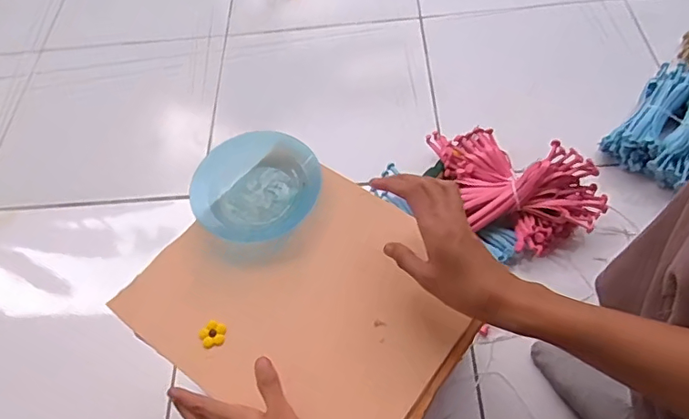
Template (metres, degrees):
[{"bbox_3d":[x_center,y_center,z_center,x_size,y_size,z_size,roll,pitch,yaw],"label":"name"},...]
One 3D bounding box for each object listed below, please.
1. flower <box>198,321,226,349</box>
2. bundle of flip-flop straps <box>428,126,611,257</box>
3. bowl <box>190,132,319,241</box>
[{"bbox_3d":[-0.118,0.113,0.461,0.024,0.007,0.024,-3,58,4],"label":"flower"},{"bbox_3d":[0.227,-0.046,0.733,0.262,0.092,0.136,36,68,24],"label":"bundle of flip-flop straps"},{"bbox_3d":[-0.087,-0.025,0.520,0.127,0.036,0.115,-37,62,-16],"label":"bowl"}]

